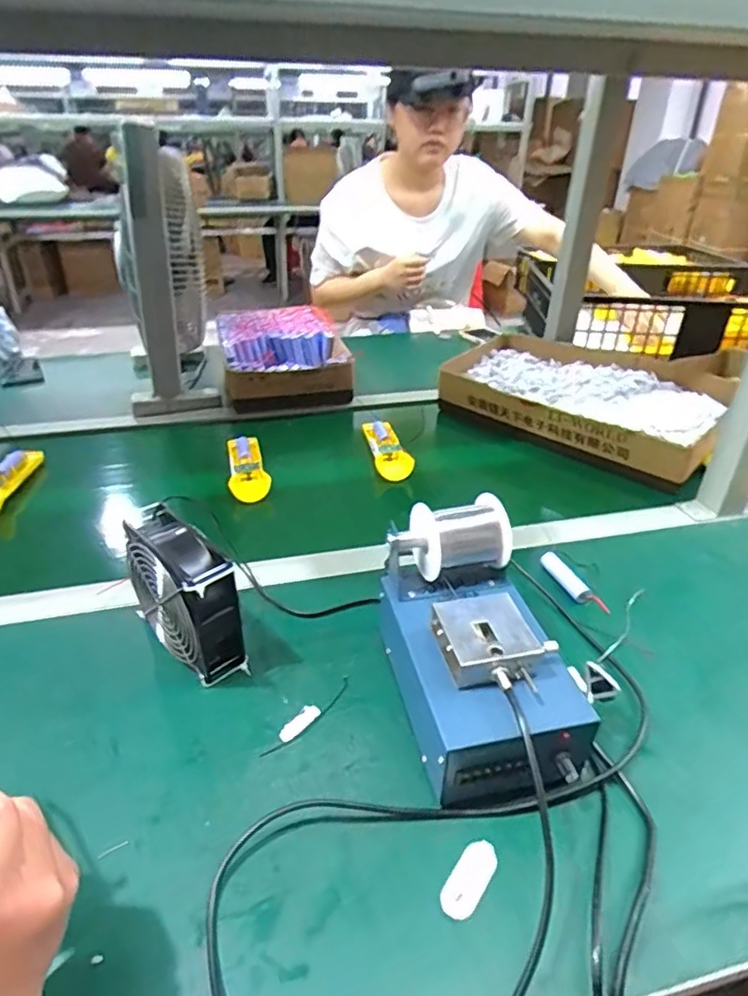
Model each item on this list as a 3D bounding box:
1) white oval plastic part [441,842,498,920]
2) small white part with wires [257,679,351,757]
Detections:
[{"bbox_3d":[0.063,0.249,0.384,0.023,0.004,0.051,21,37,30],"label":"white oval plastic part"},{"bbox_3d":[-0.054,0.180,0.487,0.016,0.004,0.098,23,38,32],"label":"small white part with wires"}]

